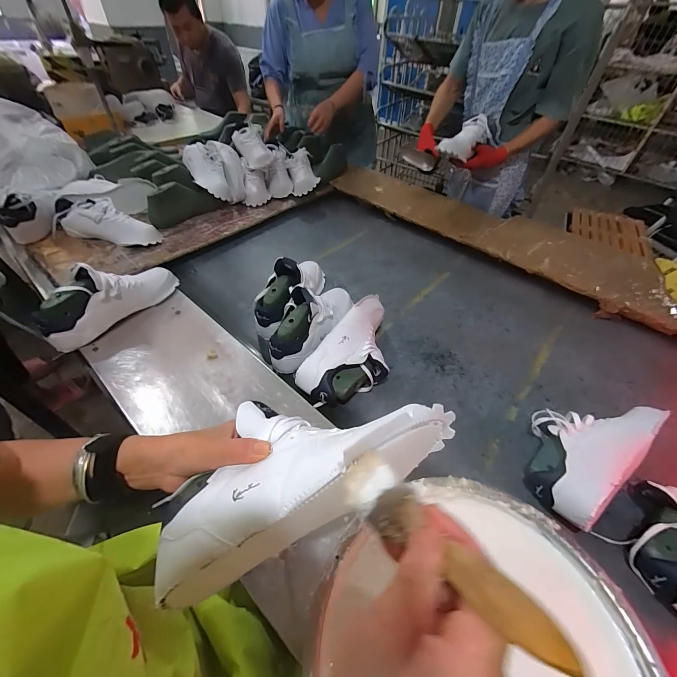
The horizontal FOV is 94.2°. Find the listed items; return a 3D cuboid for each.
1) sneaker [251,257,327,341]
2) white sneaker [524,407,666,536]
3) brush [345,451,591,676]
[{"bbox_3d":[-0.118,-0.129,0.771,0.087,0.124,0.291,21,50,15],"label":"sneaker"},{"bbox_3d":[0.409,0.178,0.534,0.264,0.094,0.146,-30,56,-27],"label":"white sneaker"},{"bbox_3d":[0.049,0.110,0.177,0.032,0.019,0.147,-28,20,-25],"label":"brush"}]

